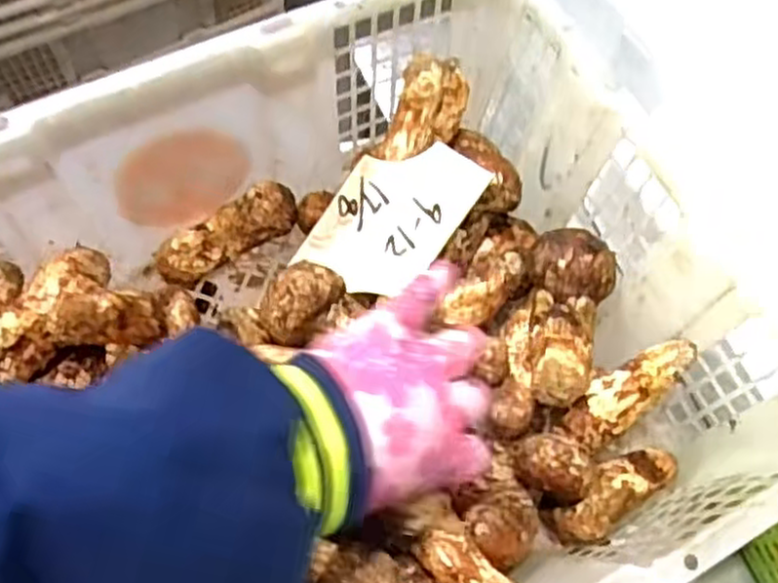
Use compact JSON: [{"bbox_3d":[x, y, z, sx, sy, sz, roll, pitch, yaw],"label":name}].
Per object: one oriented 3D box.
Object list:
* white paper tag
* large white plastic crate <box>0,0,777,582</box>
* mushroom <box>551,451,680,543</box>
[{"bbox_3d":[0.002,-0.048,0.479,0.085,0.006,0.108,37,96,26],"label":"white paper tag"},{"bbox_3d":[-0.058,0.056,0.425,0.470,0.154,0.363,-26,72,-12],"label":"large white plastic crate"},{"bbox_3d":[0.141,0.122,0.467,0.093,0.029,0.032,-26,71,-26],"label":"mushroom"}]

